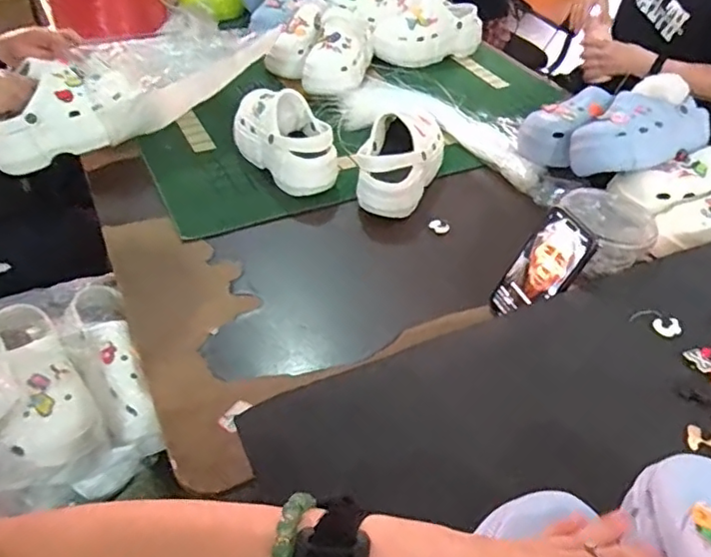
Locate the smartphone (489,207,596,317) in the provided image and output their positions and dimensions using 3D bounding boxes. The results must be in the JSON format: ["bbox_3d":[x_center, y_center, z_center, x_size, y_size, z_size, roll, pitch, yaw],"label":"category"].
[{"bbox_3d":[0.222,-0.003,0.703,0.012,0.157,0.078,2,41,-34],"label":"smartphone"}]

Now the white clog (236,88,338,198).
[{"bbox_3d":[-0.121,-0.232,0.949,0.097,0.113,0.215,-29,51,-30],"label":"white clog"}]

